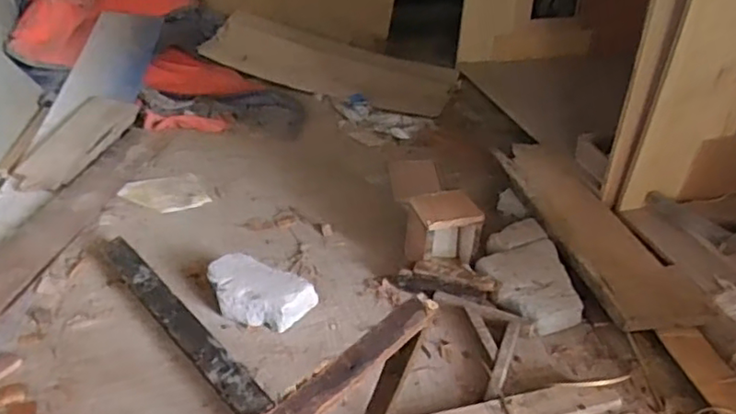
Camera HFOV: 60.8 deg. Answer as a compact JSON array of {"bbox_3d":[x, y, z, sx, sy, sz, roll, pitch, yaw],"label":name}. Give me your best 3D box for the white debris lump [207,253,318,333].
[{"bbox_3d":[-0.224,0.172,1.251,0.213,0.073,0.125,20,38,24],"label":"white debris lump"}]

